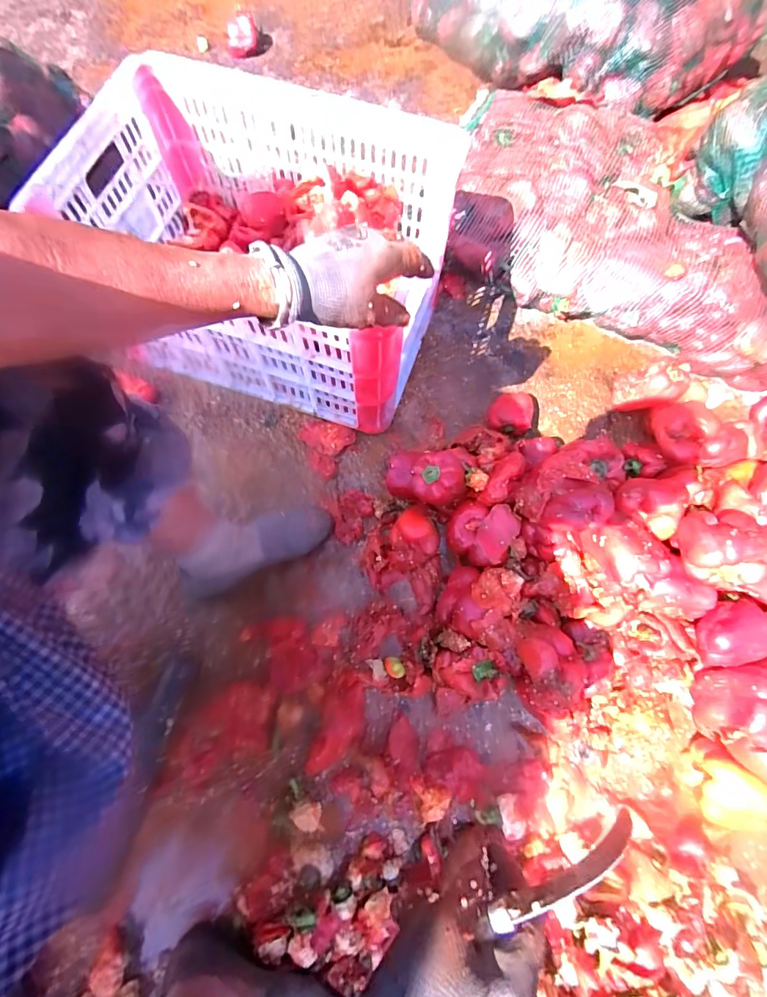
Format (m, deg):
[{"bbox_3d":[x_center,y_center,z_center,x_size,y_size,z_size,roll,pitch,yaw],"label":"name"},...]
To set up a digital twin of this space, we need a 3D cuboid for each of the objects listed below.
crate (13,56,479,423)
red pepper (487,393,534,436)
[{"bbox_3d":[-0.182,-0.399,0.723,0.520,0.261,0.368,17,73,4],"label":"crate"},{"bbox_3d":[0.221,-0.150,0.789,0.070,0.059,0.072,0,73,-1],"label":"red pepper"}]

